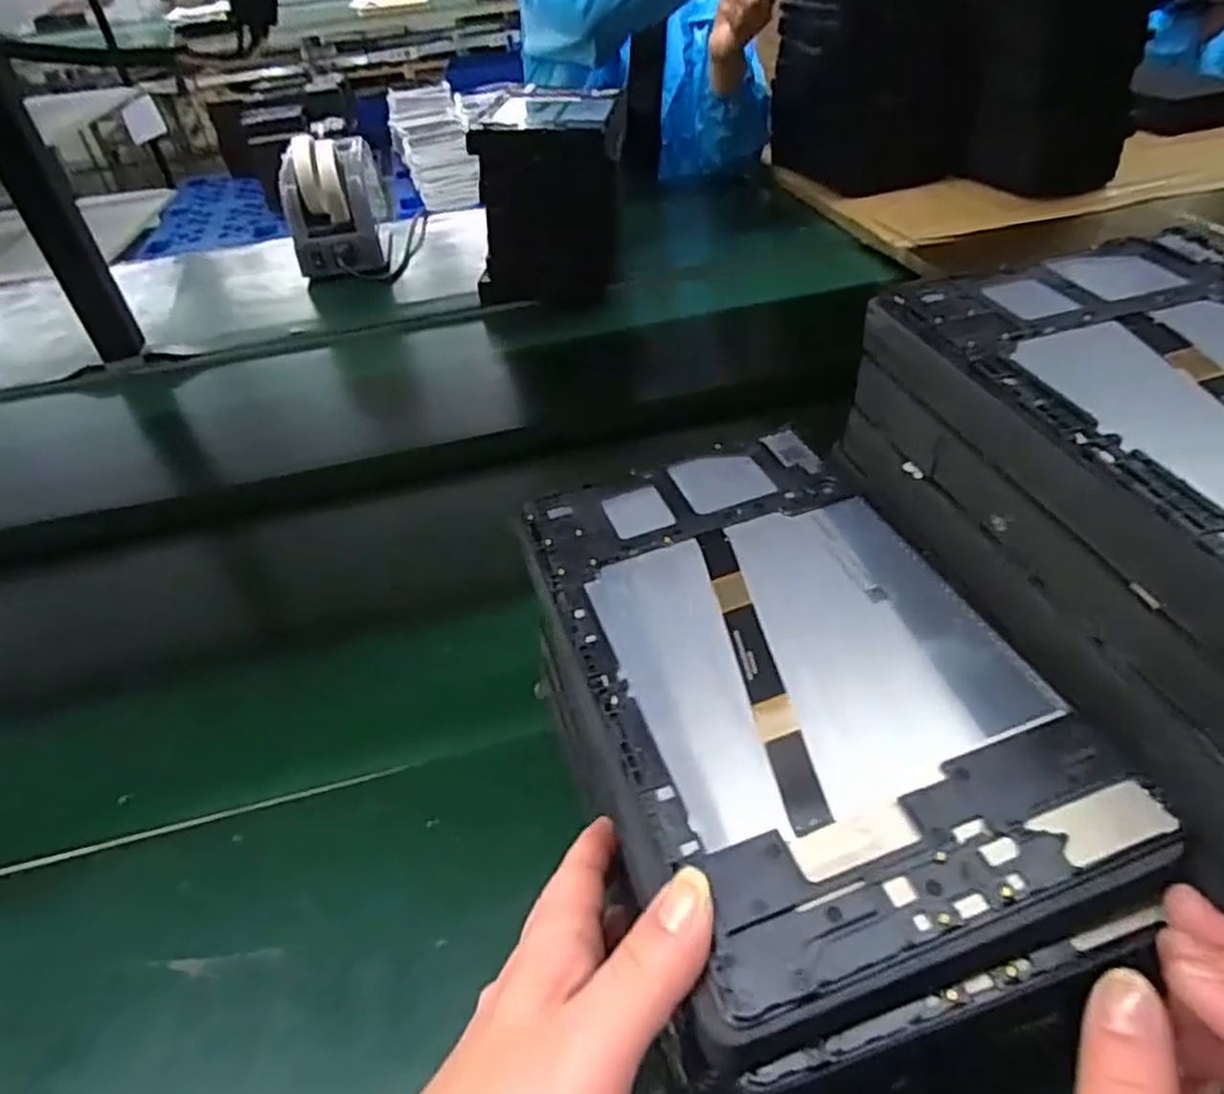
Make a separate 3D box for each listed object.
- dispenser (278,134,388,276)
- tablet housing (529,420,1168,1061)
[{"bbox_3d":[-0.376,-0.467,1.042,0.128,0.149,0.156,-15,42,-10],"label":"dispenser"},{"bbox_3d":[0.059,0.037,0.296,0.153,0.010,0.239,-16,42,-12],"label":"tablet housing"}]

